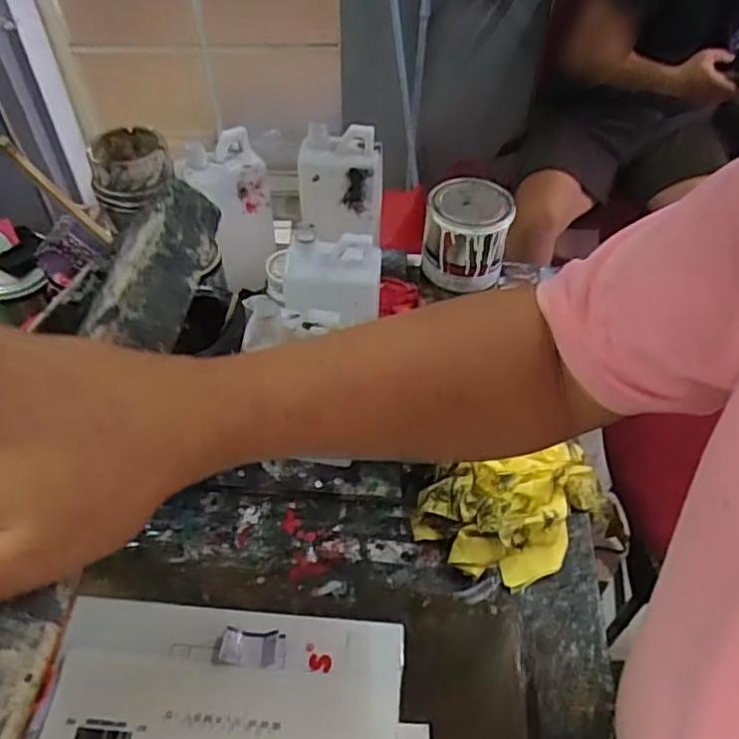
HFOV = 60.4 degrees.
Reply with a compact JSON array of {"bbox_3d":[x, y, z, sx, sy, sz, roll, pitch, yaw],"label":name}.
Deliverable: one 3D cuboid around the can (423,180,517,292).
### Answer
[{"bbox_3d":[0.125,-0.175,0.824,0.106,0.107,0.103,10,50,7],"label":"can"}]

